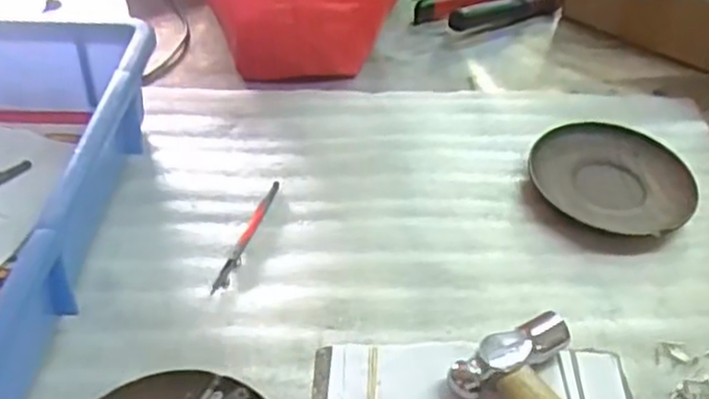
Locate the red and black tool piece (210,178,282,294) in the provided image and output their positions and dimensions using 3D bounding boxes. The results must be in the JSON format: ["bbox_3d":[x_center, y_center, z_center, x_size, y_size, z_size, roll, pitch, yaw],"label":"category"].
[{"bbox_3d":[-0.068,0.023,0.476,0.008,0.004,0.103,13,42,9],"label":"red and black tool piece"}]

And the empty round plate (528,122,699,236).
[{"bbox_3d":[0.184,-0.017,0.525,0.110,0.020,0.099,26,46,22],"label":"empty round plate"}]

